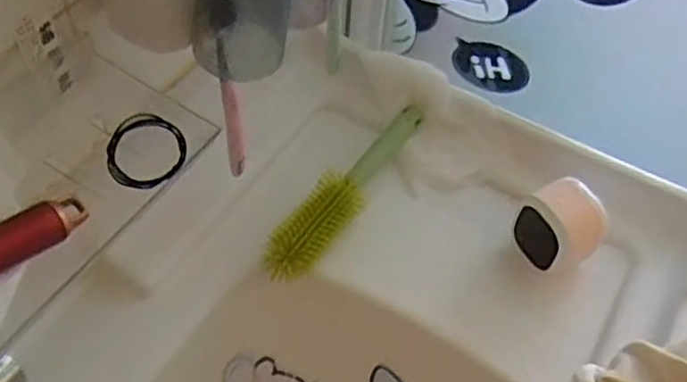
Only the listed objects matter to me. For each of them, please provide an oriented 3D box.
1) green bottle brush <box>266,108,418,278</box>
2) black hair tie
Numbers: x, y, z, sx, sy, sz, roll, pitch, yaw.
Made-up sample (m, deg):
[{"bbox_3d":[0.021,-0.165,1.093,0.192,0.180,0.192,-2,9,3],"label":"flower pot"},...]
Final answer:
[{"bbox_3d":[0.005,-0.001,0.627,0.039,0.038,0.210,30,56,18],"label":"green bottle brush"},{"bbox_3d":[-0.134,-0.028,0.480,0.051,0.012,0.057,-7,53,-9],"label":"black hair tie"}]

